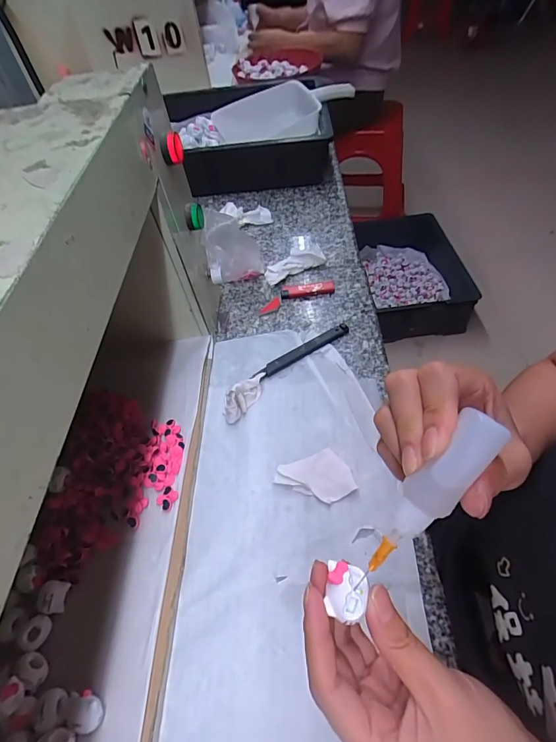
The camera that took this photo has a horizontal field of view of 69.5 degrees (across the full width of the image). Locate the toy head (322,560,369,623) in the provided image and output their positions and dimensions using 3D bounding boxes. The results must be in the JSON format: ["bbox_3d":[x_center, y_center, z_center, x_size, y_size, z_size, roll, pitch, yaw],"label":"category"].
[{"bbox_3d":[0.033,0.105,0.194,0.019,0.006,0.025,6,51,8],"label":"toy head"}]

